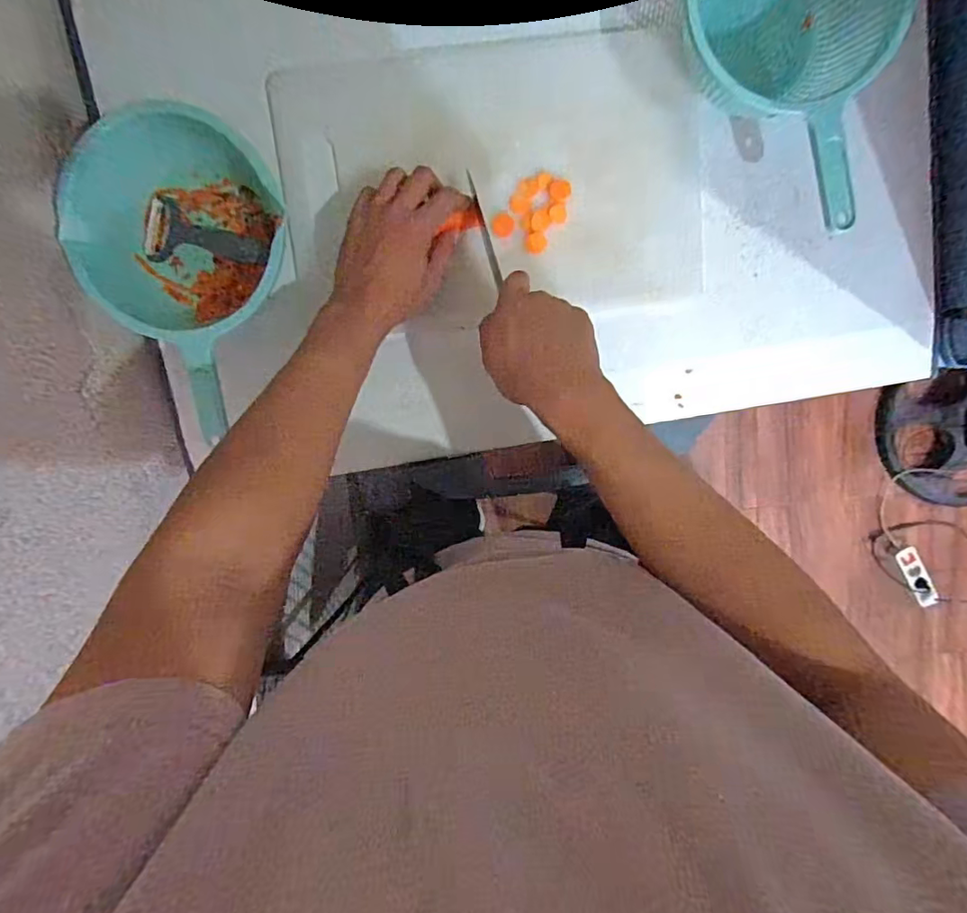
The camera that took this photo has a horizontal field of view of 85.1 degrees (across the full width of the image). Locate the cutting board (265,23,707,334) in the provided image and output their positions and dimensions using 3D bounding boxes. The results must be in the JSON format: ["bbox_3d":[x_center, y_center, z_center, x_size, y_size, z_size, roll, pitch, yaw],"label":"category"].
[{"bbox_3d":[0.008,-0.262,0.507,0.397,0.013,0.249,-6,99,1],"label":"cutting board"}]

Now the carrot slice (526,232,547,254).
[{"bbox_3d":[0.052,-0.209,0.515,0.020,0.004,0.020,0,99,0],"label":"carrot slice"}]

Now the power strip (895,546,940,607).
[{"bbox_3d":[1.142,0.319,1.387,0.049,0.024,0.174,-29,98,5],"label":"power strip"}]

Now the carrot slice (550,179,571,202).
[{"bbox_3d":[0.075,-0.258,0.508,0.019,0.004,0.020,0,99,0],"label":"carrot slice"}]

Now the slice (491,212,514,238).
[{"bbox_3d":[0.019,-0.226,0.514,0.022,0.004,0.023,-2,99,1],"label":"slice"}]

